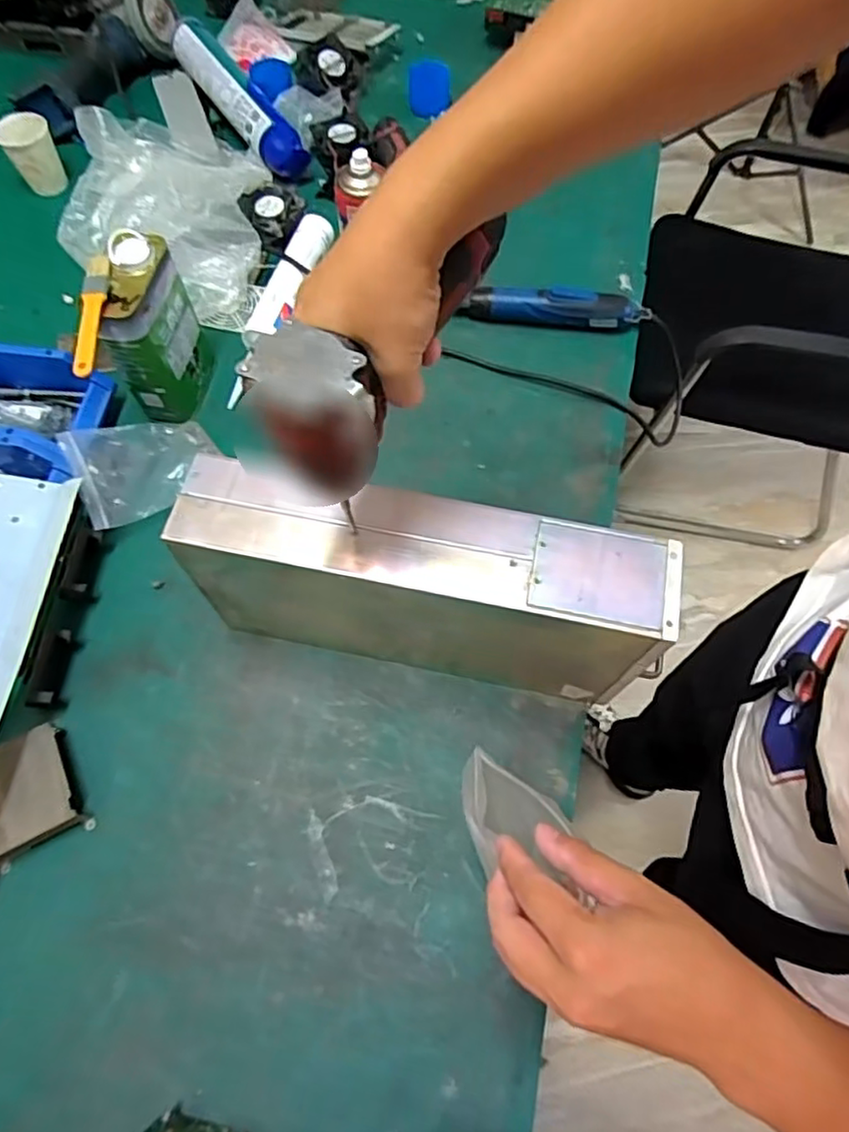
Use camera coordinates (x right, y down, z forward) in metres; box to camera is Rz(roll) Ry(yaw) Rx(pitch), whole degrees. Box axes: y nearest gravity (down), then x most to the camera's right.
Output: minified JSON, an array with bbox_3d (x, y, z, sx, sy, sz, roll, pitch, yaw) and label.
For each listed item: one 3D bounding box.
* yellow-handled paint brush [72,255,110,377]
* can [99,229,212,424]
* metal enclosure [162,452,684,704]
[{"bbox_3d":[-0.326,-0.246,0.638,0.021,0.016,0.140,-3,65,-1],"label":"yellow-handled paint brush"},{"bbox_3d":[-0.302,-0.263,0.737,0.060,0.178,0.114,4,65,3],"label":"can"},{"bbox_3d":[-0.003,0.022,0.596,0.391,0.204,0.088,11,65,5],"label":"metal enclosure"}]

